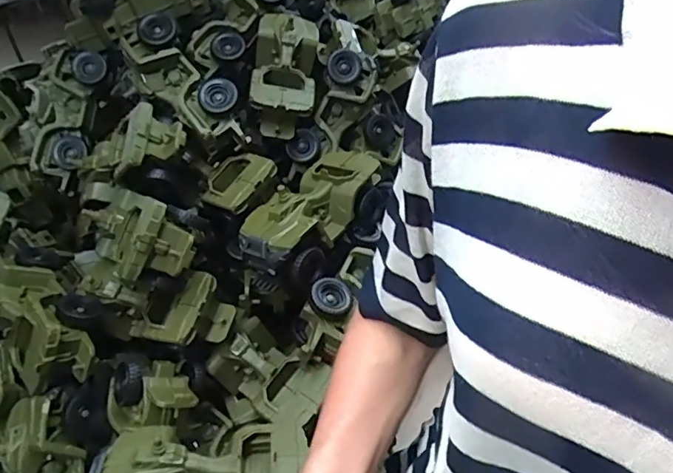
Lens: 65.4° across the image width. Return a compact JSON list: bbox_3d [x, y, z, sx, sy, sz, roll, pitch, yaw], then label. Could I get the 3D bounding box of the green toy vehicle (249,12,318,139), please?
[{"bbox_3d":[-0.067,-0.211,0.674,0.081,0.068,0.175,-2,63,7],"label":"green toy vehicle"}]

